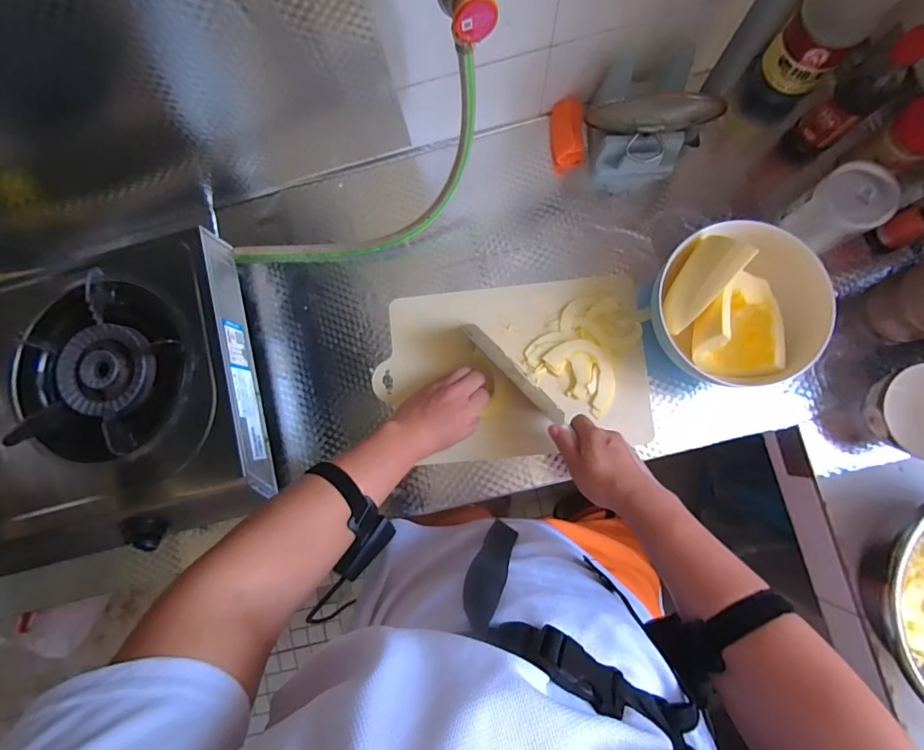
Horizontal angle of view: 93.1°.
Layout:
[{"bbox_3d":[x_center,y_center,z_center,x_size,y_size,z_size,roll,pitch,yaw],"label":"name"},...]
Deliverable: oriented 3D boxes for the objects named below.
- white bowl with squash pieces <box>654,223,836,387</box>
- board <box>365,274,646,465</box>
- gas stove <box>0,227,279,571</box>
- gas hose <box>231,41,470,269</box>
[{"bbox_3d":[0.335,-0.088,0.544,0.192,0.109,0.186,0,84,4],"label":"white bowl with squash pieces"},{"bbox_3d":[0.067,-0.007,0.602,0.360,0.020,0.234,-5,83,3],"label":"board"},{"bbox_3d":[-0.605,0.068,0.582,0.645,0.094,0.379,-15,83,2],"label":"gas stove"},{"bbox_3d":[-0.121,-0.223,0.591,0.433,0.155,0.053,-26,45,29],"label":"gas hose"}]

